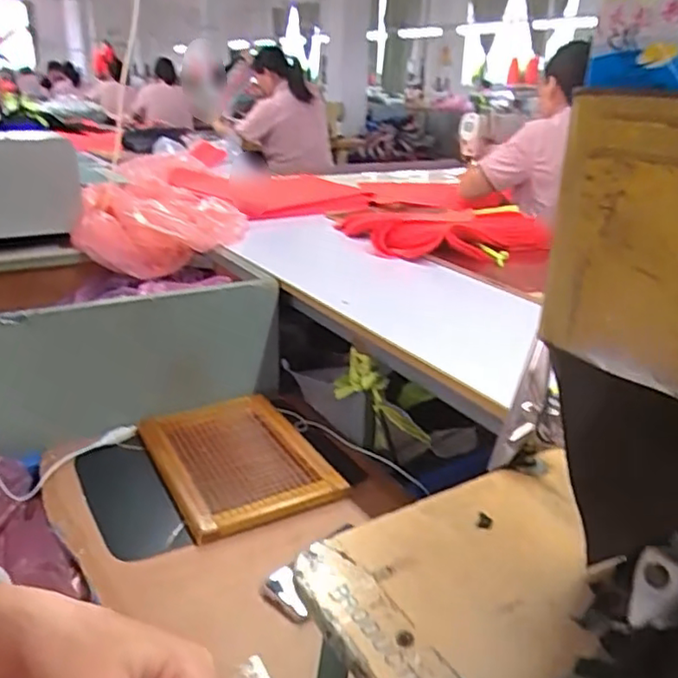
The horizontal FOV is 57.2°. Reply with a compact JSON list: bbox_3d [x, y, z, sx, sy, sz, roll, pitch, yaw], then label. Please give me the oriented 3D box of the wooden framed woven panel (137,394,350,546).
[{"bbox_3d":[-0.170,0.192,1.021,0.235,0.034,0.319,-12,26,-29],"label":"wooden framed woven panel"}]

